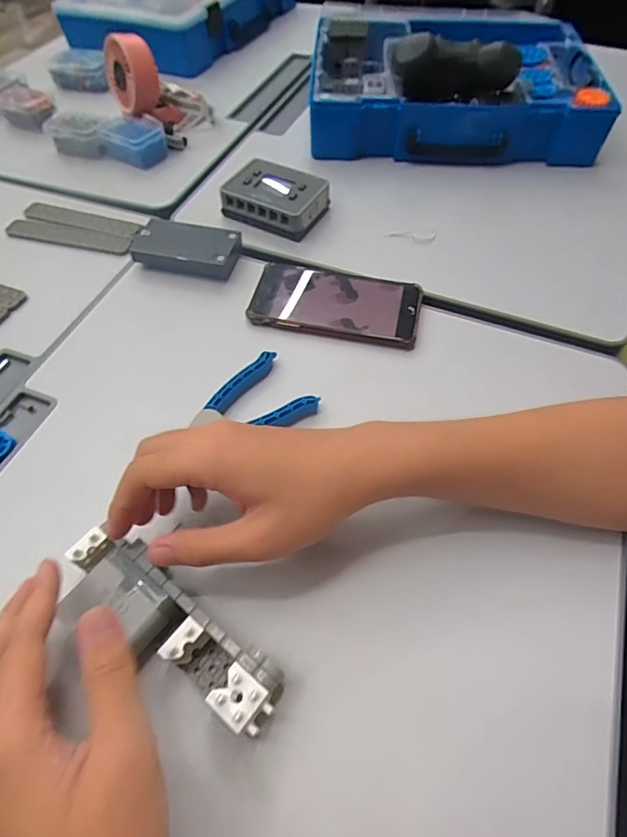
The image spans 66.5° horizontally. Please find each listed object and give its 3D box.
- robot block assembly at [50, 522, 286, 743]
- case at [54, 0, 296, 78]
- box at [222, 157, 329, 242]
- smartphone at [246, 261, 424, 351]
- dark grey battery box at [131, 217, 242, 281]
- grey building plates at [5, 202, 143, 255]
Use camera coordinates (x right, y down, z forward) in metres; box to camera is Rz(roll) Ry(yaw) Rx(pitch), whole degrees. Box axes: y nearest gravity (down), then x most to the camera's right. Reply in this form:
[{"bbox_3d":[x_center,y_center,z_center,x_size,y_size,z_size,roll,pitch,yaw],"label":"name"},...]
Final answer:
[{"bbox_3d":[-0.089,0.128,0.288,0.151,0.031,0.054,30,62,16],"label":"robot block assembly"},{"bbox_3d":[-0.216,-0.708,0.810,0.254,0.082,0.353,23,60,14],"label":"case"},{"bbox_3d":[-0.041,-0.244,0.530,0.103,0.035,0.076,23,60,14],"label":"box"},{"bbox_3d":[0.022,-0.111,0.458,0.157,0.014,0.081,10,58,6],"label":"smartphone"},{"bbox_3d":[-0.130,-0.174,0.493,0.099,0.028,0.054,9,58,6],"label":"dark grey battery box"},{"bbox_3d":[-0.258,-0.211,0.528,0.159,0.013,0.059,14,58,9],"label":"grey building plates"}]

